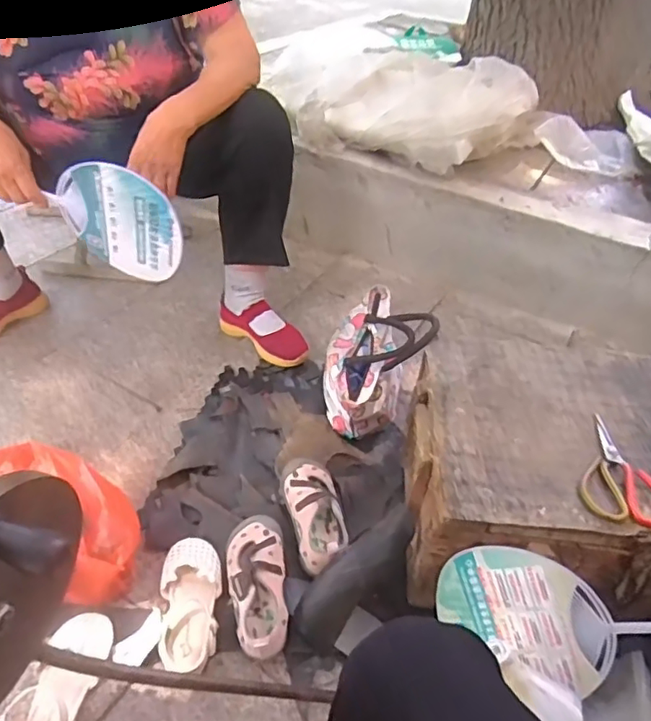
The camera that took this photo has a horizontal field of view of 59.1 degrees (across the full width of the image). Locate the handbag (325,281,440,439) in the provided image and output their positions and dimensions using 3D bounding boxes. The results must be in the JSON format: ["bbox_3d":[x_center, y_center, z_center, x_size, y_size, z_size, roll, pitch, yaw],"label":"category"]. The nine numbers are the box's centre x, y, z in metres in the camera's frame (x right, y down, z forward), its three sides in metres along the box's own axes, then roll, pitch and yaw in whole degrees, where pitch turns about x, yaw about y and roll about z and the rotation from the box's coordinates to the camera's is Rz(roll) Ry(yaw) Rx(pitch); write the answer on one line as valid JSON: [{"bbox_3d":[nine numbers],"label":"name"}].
[{"bbox_3d":[0.083,0.020,0.991,0.160,0.210,0.216,11,41,4],"label":"handbag"}]

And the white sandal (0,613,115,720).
[{"bbox_3d":[-0.312,0.387,0.673,0.080,0.049,0.177,15,41,9],"label":"white sandal"}]

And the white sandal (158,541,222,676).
[{"bbox_3d":[-0.178,0.329,0.766,0.079,0.055,0.171,-2,42,-11],"label":"white sandal"}]

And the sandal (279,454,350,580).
[{"bbox_3d":[-0.015,0.219,0.831,0.076,0.050,0.173,-5,42,-15],"label":"sandal"}]

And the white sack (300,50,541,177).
[{"bbox_3d":[0.197,-0.585,1.314,0.485,0.191,0.283,27,44,21],"label":"white sack"}]

